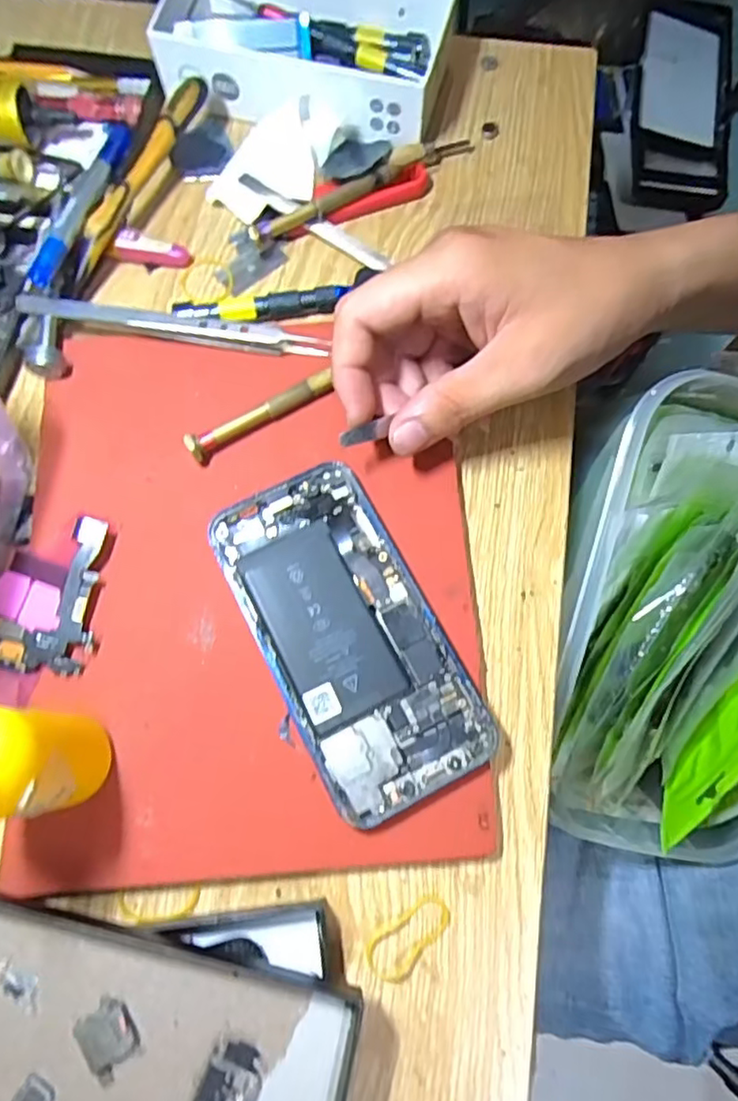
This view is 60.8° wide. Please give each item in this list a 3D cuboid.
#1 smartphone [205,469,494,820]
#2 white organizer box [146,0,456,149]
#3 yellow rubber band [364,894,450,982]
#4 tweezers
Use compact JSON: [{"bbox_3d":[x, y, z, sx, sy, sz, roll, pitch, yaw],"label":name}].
[{"bbox_3d":[-0.010,0.034,0.269,0.070,0.014,0.146,-27,76,-8],"label":"smartphone"},{"bbox_3d":[-0.038,-0.289,0.359,0.163,0.037,0.089,16,74,4],"label":"white organizer box"},{"bbox_3d":[0.016,0.150,0.242,0.036,0.004,0.018,-32,76,-9],"label":"yellow rubber band"},{"bbox_3d":[-0.096,-0.110,0.311,0.149,0.016,0.012,7,74,2],"label":"tweezers"}]

